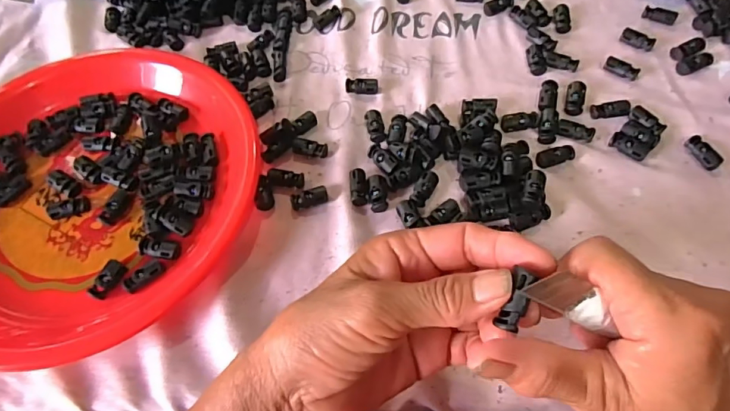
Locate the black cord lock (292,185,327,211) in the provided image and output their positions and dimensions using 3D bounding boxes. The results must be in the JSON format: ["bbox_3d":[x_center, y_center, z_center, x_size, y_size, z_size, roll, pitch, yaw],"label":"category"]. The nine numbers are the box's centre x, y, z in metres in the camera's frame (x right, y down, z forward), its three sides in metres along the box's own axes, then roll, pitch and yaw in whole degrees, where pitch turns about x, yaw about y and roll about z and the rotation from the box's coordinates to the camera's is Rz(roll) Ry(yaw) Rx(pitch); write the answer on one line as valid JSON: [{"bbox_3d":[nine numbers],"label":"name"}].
[{"bbox_3d":[-0.041,-0.005,0.344,0.027,0.008,0.011,-16,63,-4],"label":"black cord lock"}]

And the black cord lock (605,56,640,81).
[{"bbox_3d":[0.216,-0.115,0.390,0.028,0.005,0.014,31,69,18],"label":"black cord lock"}]

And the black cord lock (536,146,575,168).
[{"bbox_3d":[0.144,-0.038,0.347,0.030,0.007,0.013,-16,63,-4],"label":"black cord lock"}]

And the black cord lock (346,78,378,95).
[{"bbox_3d":[-0.003,-0.102,0.398,0.027,0.010,0.013,-2,63,3],"label":"black cord lock"}]

